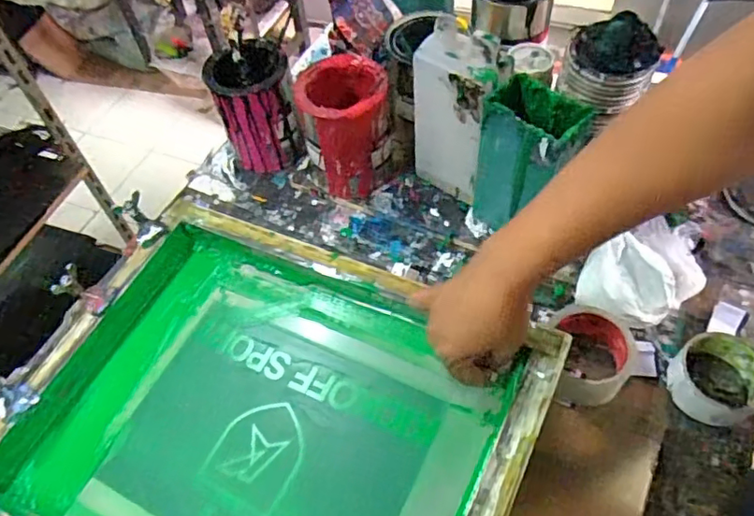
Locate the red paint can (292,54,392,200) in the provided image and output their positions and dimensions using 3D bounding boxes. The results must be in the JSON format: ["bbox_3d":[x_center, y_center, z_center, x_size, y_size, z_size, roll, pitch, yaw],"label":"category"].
[{"bbox_3d":[-0.034,-0.163,0.708,0.119,0.138,0.113,-9,55,-1],"label":"red paint can"}]

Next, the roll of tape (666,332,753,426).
[{"bbox_3d":[0.346,0.122,0.572,0.097,0.044,0.081,-30,58,-15],"label":"roll of tape"}]

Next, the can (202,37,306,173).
[{"bbox_3d":[-0.159,-0.199,0.761,0.098,0.141,0.093,-3,55,4],"label":"can"}]

